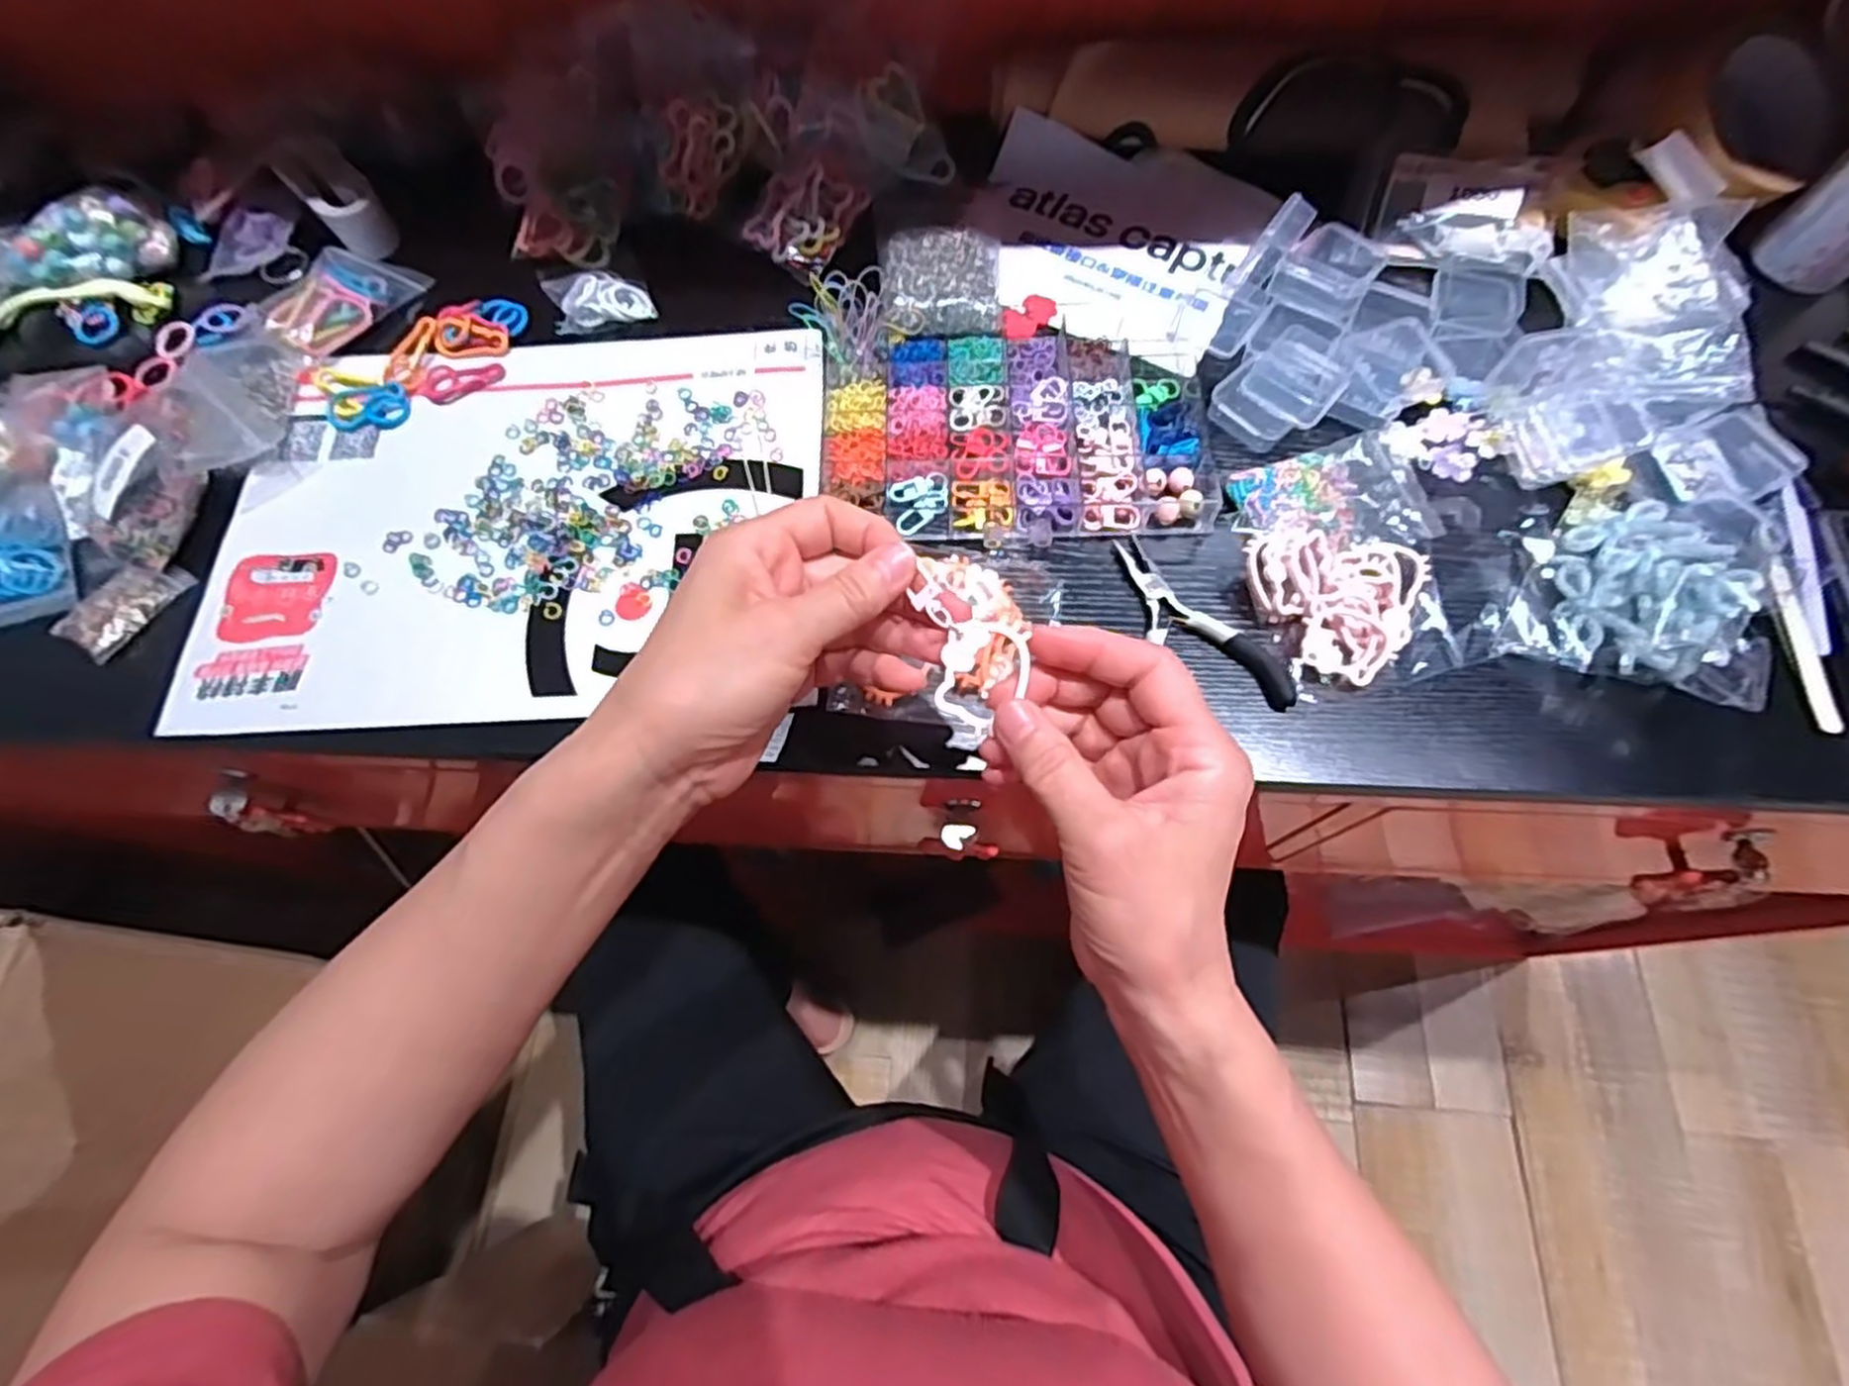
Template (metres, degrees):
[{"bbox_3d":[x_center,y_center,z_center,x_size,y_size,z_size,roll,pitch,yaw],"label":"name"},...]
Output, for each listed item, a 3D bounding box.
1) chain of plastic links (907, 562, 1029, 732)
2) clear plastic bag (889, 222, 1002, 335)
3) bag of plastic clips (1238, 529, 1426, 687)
[{"bbox_3d":[0.011,-0.015,0.293,0.056,0.005,0.038,38,103,0],"label":"chain of plastic links"},{"bbox_3d":[0.012,-0.257,0.476,0.067,0.009,0.091,-2,70,2],"label":"clear plastic bag"},{"bbox_3d":[0.201,-0.045,0.383,0.089,0.023,0.073,12,71,6],"label":"bag of plastic clips"}]

